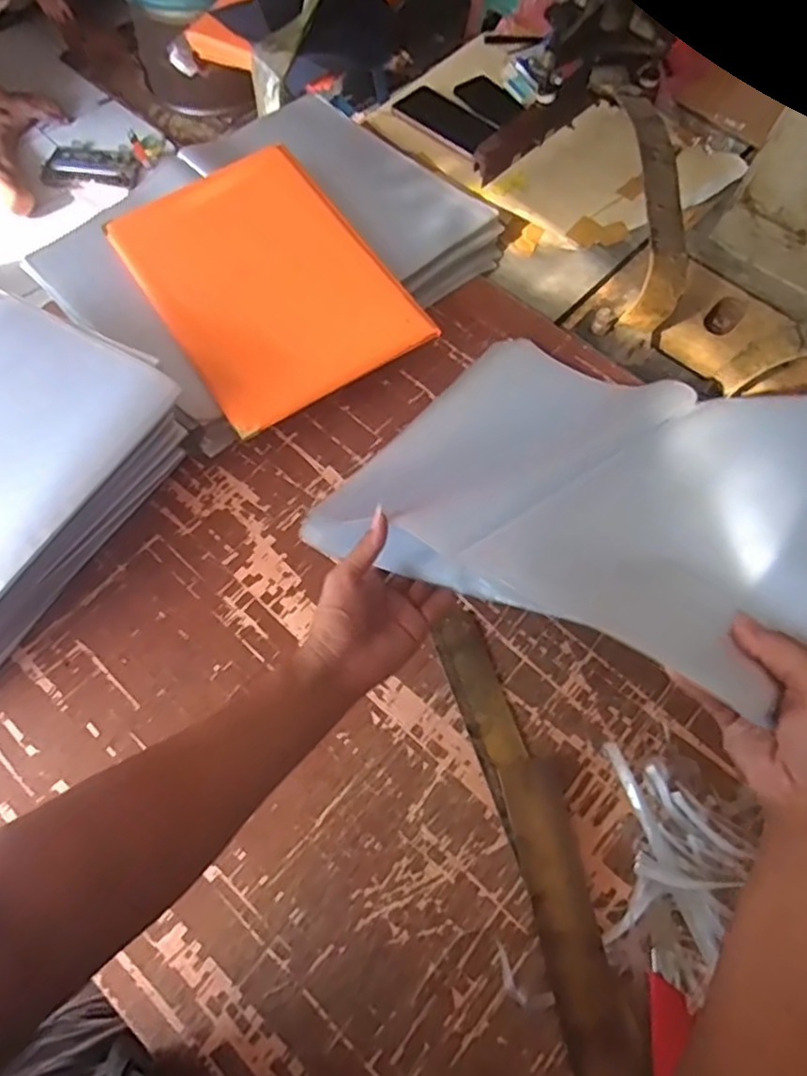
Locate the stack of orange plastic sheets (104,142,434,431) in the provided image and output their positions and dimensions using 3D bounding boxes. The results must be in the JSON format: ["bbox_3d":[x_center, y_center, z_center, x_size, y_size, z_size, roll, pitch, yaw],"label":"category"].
[{"bbox_3d":[-0.153,-0.289,0.747,0.234,0.012,0.327,-33,74,-9],"label":"stack of orange plastic sheets"}]

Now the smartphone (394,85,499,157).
[{"bbox_3d":[0.061,-0.611,0.976,0.150,0.010,0.077,40,70,15],"label":"smartphone"}]

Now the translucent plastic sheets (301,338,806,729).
[{"bbox_3d":[0.156,-0.051,0.564,0.315,0.058,0.409,-40,43,-24],"label":"translucent plastic sheets"}]

